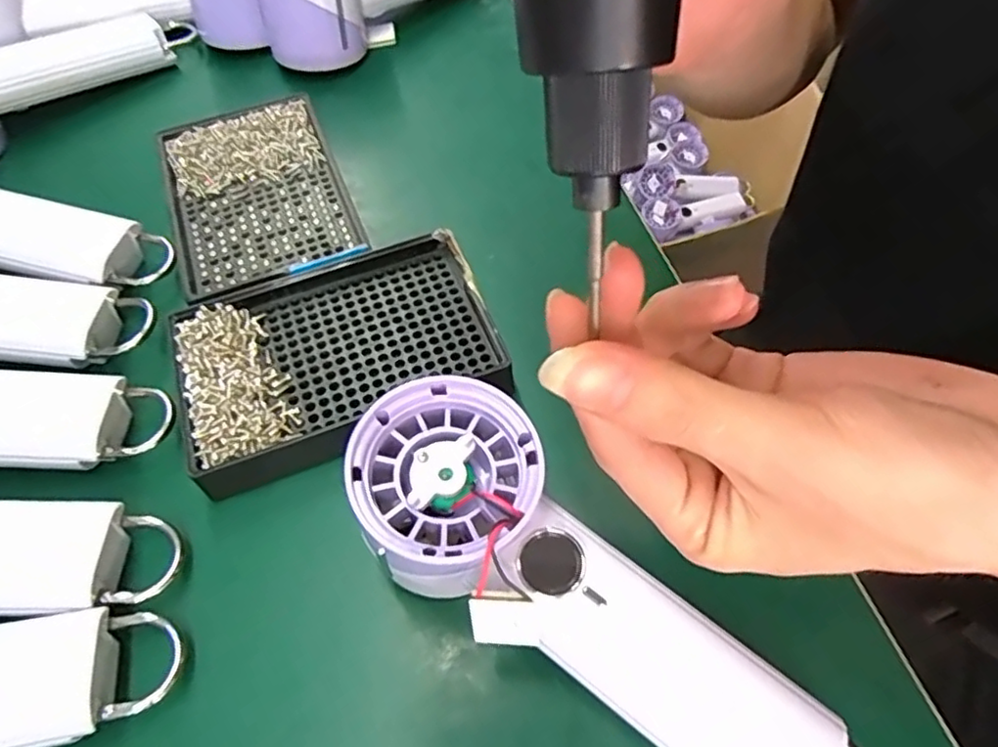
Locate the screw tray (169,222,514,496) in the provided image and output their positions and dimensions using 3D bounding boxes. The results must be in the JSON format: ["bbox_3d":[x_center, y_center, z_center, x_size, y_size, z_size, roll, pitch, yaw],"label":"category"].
[{"bbox_3d":[-0.073,-0.011,0.290,0.135,0.024,0.095,-18,58,-9],"label":"screw tray"}]

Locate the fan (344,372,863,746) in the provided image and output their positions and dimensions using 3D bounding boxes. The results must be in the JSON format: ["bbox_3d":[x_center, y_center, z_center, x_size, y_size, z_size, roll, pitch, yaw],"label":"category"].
[{"bbox_3d":[0.023,0.076,0.212,0.177,0.039,0.061,43,70,9],"label":"fan"}]

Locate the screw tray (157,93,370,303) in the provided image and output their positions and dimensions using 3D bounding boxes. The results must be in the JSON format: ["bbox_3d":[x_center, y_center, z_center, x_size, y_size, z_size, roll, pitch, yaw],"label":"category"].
[{"bbox_3d":[-0.130,-0.097,0.344,0.090,0.014,0.138,-19,58,-10],"label":"screw tray"}]

